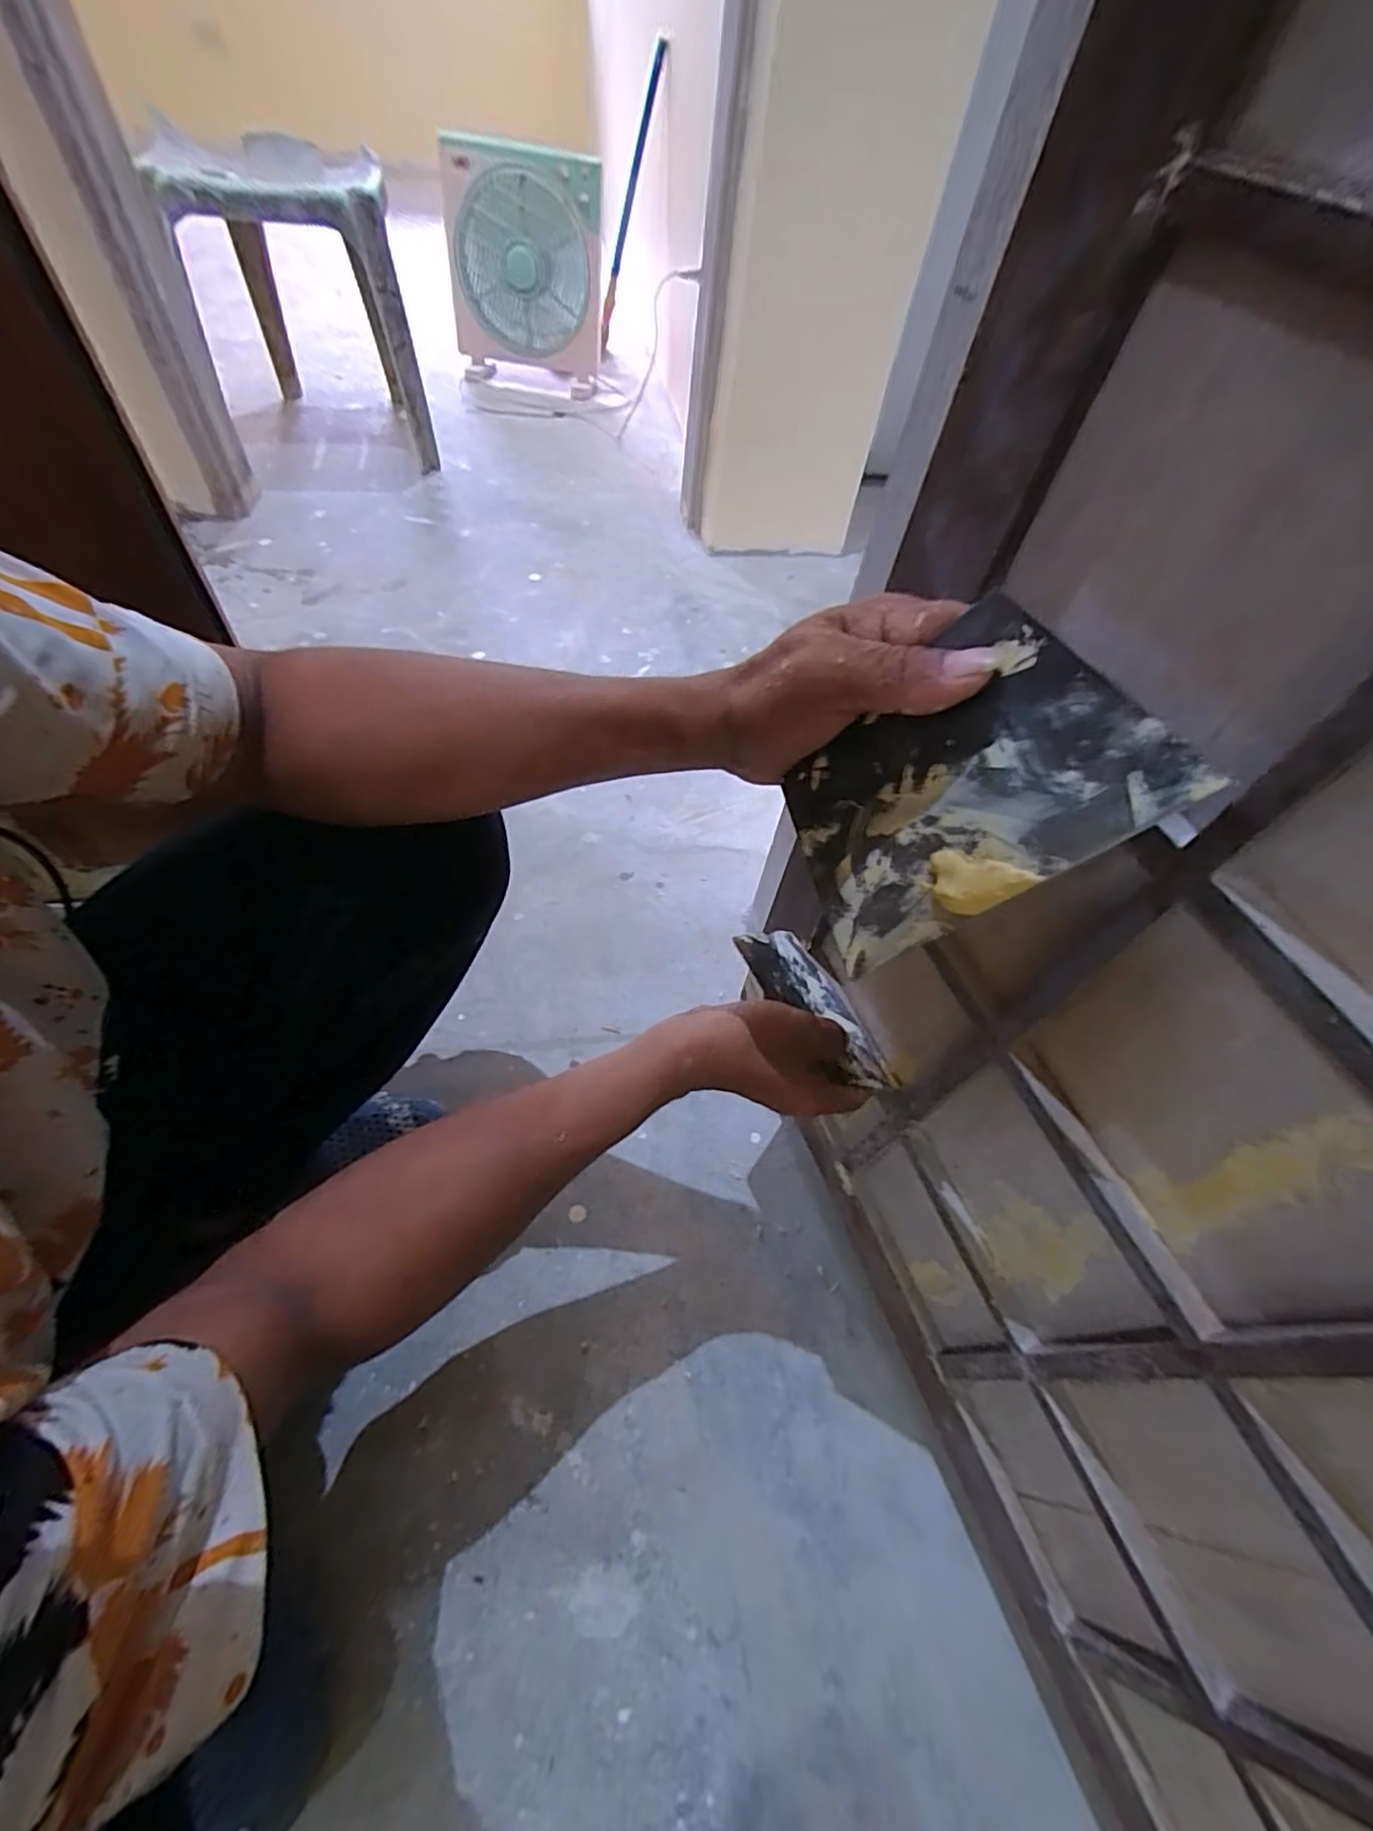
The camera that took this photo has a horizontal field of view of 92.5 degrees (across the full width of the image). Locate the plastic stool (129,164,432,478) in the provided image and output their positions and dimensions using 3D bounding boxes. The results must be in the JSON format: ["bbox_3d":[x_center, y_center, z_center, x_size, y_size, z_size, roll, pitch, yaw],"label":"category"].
[{"bbox_3d":[-0.705,-1.139,1.261,0.333,0.426,0.363,-11,57,-14],"label":"plastic stool"}]

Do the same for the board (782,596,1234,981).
[{"bbox_3d":[0.099,-0.045,0.259,0.005,0.141,0.093,-12,71,-44],"label":"board"}]

